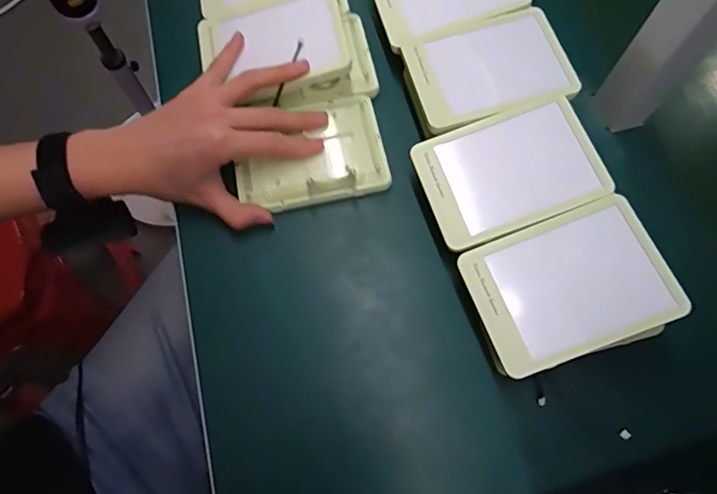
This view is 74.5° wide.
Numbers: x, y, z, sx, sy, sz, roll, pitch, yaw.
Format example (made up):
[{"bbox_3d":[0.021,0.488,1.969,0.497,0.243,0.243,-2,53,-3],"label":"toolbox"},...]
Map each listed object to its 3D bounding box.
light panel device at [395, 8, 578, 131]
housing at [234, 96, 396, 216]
[{"bbox_3d":[0.114,-0.160,0.415,0.131,0.022,0.101,-13,70,-5],"label":"light panel device"},{"bbox_3d":[-0.044,-0.087,0.423,0.133,0.020,0.098,-13,70,-5],"label":"housing"}]

